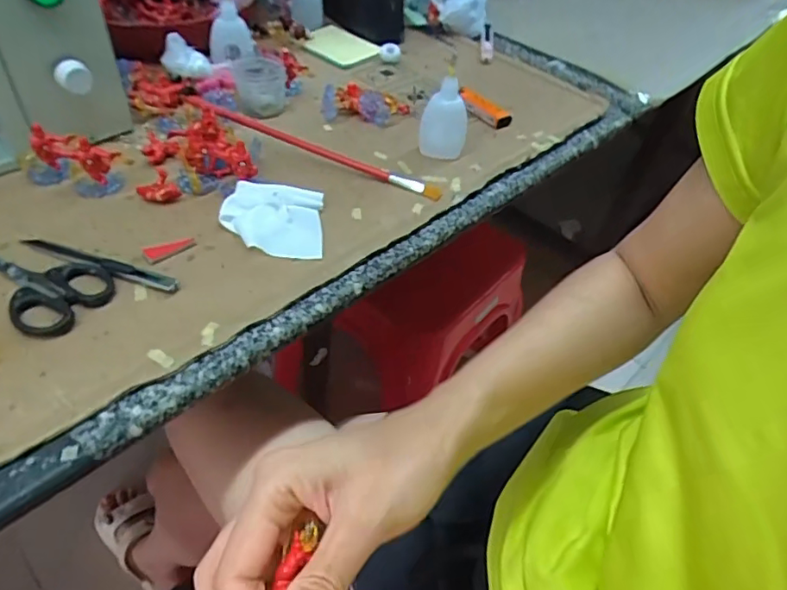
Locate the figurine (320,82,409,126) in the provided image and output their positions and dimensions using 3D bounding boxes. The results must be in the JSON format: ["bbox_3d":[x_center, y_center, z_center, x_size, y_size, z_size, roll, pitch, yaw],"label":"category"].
[{"bbox_3d":[-0.029,-0.199,0.580,0.091,0.030,0.036,1,46,-6],"label":"figurine"}]

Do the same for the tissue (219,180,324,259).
[{"bbox_3d":[-0.098,-0.064,0.457,0.087,0.020,0.067,12,46,4],"label":"tissue"}]

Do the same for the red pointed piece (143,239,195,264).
[{"bbox_3d":[-0.175,-0.037,0.432,0.038,0.004,0.017,-25,54,-27],"label":"red pointed piece"}]

